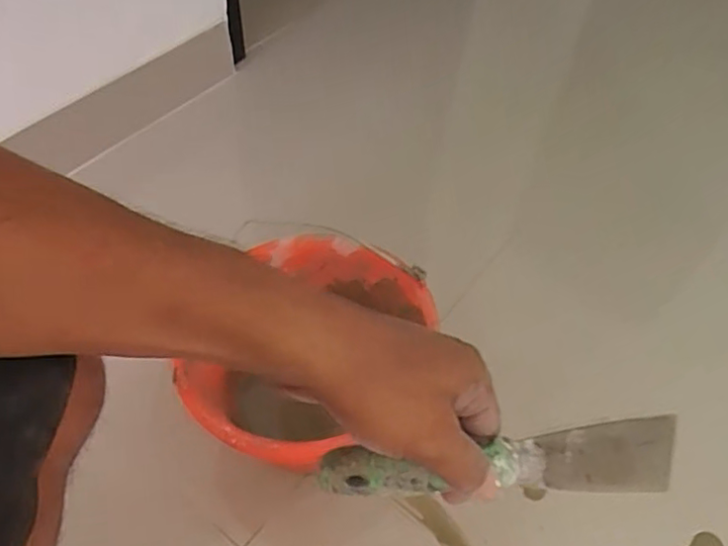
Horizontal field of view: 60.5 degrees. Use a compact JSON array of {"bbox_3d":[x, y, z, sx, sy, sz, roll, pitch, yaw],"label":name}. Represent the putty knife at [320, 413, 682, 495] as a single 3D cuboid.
[{"bbox_3d":[0.075,0.104,0.350,0.195,0.045,0.021,-2,15,-7],"label":"putty knife"}]

